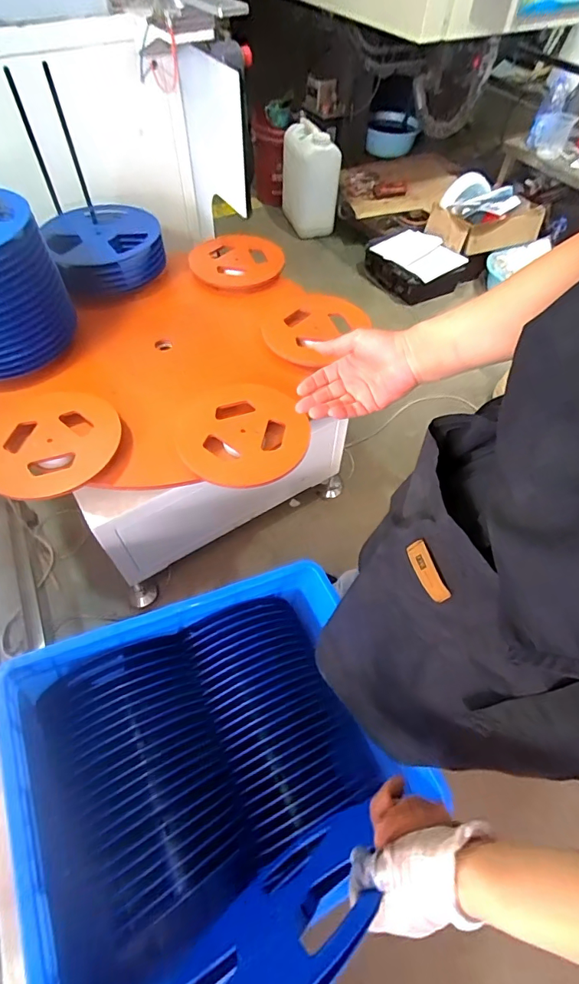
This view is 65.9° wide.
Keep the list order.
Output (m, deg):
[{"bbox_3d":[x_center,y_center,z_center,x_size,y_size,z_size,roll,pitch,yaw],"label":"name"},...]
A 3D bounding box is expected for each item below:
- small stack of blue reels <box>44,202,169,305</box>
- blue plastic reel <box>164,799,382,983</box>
[{"bbox_3d":[-0.513,-0.681,1.254,0.298,0.101,0.320,-24,60,-17],"label":"small stack of blue reels"},{"bbox_3d":[-0.013,0.463,0.476,0.311,0.345,0.026,-24,69,-37],"label":"blue plastic reel"}]

